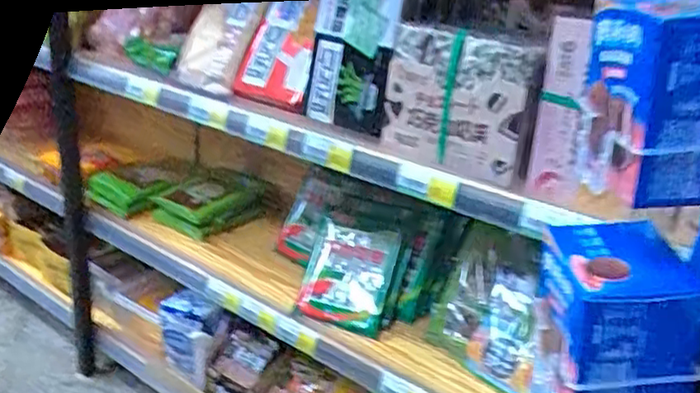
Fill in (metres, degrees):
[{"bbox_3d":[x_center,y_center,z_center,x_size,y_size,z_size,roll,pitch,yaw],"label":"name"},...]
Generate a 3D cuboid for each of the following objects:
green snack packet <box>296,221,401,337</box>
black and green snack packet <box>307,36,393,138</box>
[{"bbox_3d":[-0.005,0.114,0.935,0.142,0.143,0.029,10,-13,29],"label":"green snack packet"},{"bbox_3d":[-0.002,-0.131,0.789,0.016,0.101,0.144,-17,30,-42],"label":"black and green snack packet"}]

